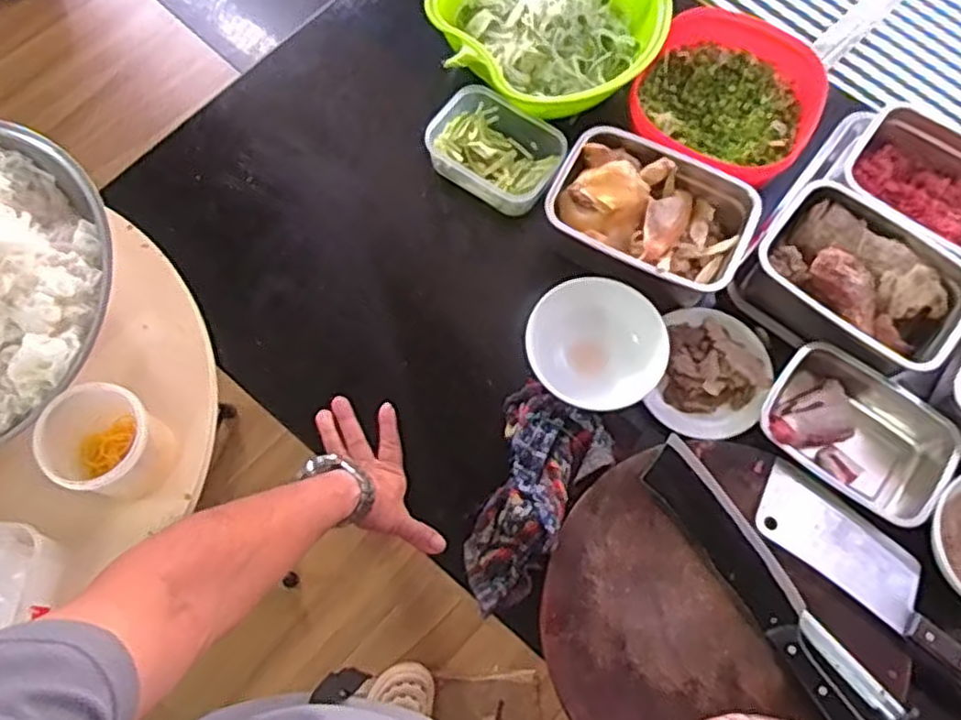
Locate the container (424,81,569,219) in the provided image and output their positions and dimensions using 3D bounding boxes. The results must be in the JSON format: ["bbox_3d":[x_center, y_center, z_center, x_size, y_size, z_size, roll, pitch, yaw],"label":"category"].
[{"bbox_3d":[0.020,-0.253,0.886,0.156,0.054,0.121,31,72,9],"label":"container"}]

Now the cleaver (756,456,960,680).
[{"bbox_3d":[0.397,0.213,0.704,0.286,0.022,0.080,39,74,12],"label":"cleaver"}]

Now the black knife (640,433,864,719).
[{"bbox_3d":[0.265,0.211,0.695,0.057,0.026,0.301,-32,74,-12],"label":"black knife"}]

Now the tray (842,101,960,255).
[{"bbox_3d":[0.523,-0.187,0.844,0.206,0.060,0.160,30,72,9],"label":"tray"}]

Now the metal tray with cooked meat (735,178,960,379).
[{"bbox_3d":[0.412,-0.082,0.809,0.157,0.073,0.219,-42,76,-15],"label":"metal tray with cooked meat"}]

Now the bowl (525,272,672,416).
[{"bbox_3d":[0.124,-0.012,0.796,0.143,0.065,0.133,0,70,-1],"label":"bowl"}]

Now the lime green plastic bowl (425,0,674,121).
[{"bbox_3d":[0.083,-0.425,0.910,0.271,0.076,0.251,0,70,-1],"label":"lime green plastic bowl"}]

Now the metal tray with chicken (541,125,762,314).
[{"bbox_3d":[0.189,-0.160,0.835,0.214,0.074,0.157,29,72,9],"label":"metal tray with chicken"}]

